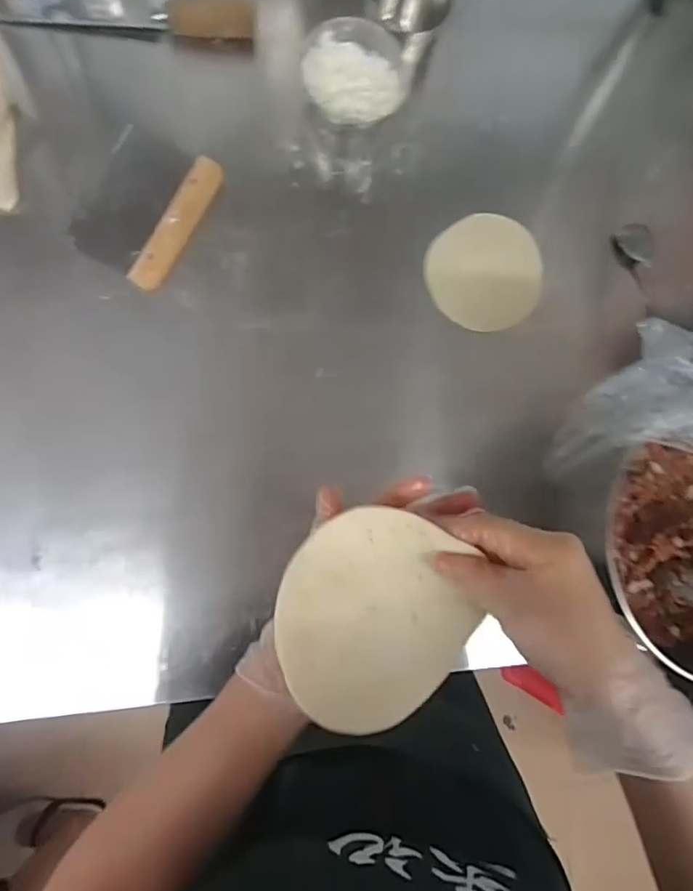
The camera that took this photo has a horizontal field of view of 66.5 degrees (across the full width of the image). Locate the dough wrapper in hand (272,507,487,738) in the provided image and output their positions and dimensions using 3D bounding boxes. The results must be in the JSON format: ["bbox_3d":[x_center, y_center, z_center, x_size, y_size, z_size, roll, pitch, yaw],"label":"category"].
[{"bbox_3d":[0.020,0.106,0.324,0.118,0.027,0.125,-17,90,-8],"label":"dough wrapper in hand"}]

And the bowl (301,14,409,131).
[{"bbox_3d":[0.006,-0.391,0.570,0.110,0.046,0.100,11,86,-7],"label":"bowl"}]

